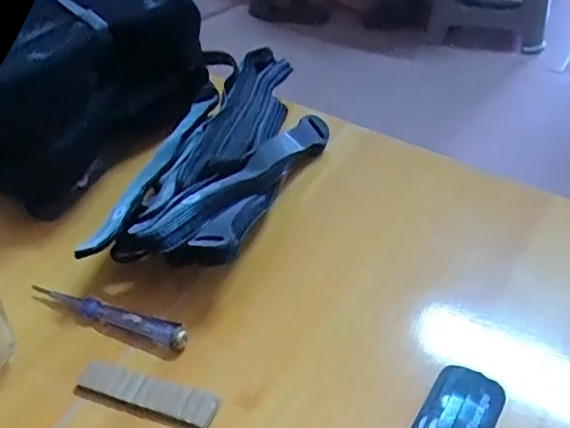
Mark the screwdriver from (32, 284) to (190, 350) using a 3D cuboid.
[{"bbox_3d":[-0.116,0.063,0.377,0.120,0.010,0.015,15,48,19],"label":"screwdriver"}]

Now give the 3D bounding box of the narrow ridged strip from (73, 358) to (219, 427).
[{"bbox_3d":[-0.082,0.105,0.336,0.086,0.009,0.022,12,47,16],"label":"narrow ridged strip"}]

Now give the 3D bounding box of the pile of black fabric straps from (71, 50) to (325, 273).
[{"bbox_3d":[-0.040,-0.050,0.451,0.125,0.052,0.261,8,46,12],"label":"pile of black fabric straps"}]

